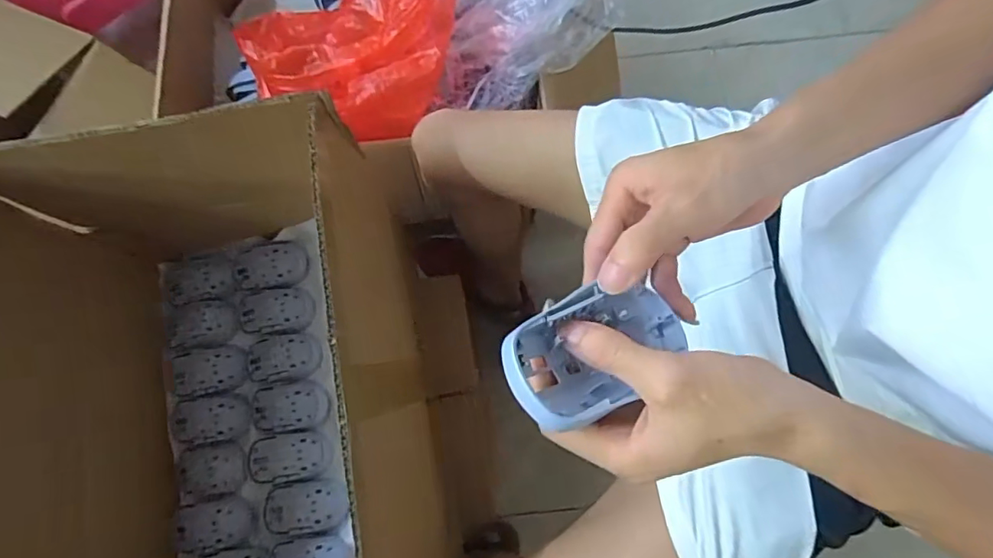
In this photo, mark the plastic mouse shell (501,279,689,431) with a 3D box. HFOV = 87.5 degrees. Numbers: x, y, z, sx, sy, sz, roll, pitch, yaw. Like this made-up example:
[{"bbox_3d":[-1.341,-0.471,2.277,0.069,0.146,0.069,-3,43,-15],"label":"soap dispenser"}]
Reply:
[{"bbox_3d":[0.053,0.037,0.274,0.108,0.040,0.066,-20,88,-26],"label":"plastic mouse shell"}]

